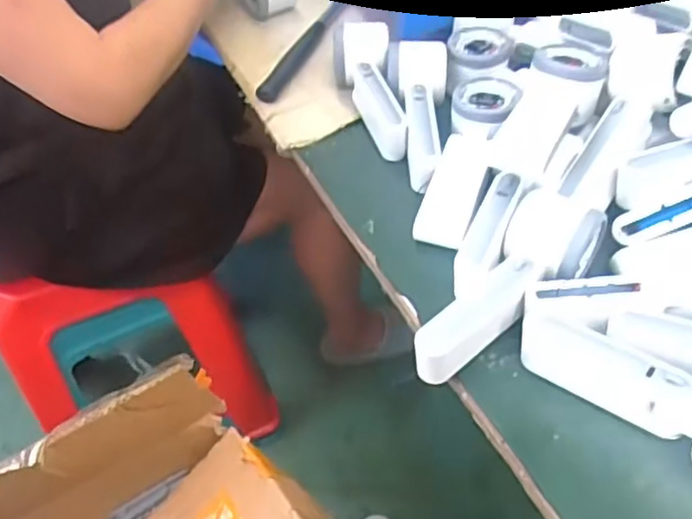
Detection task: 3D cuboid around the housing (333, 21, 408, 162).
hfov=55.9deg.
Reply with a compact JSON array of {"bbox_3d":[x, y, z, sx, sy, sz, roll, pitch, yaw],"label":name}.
[{"bbox_3d":[0.028,-0.159,0.613,0.056,0.046,0.169,-14,64,-7],"label":"housing"}]

